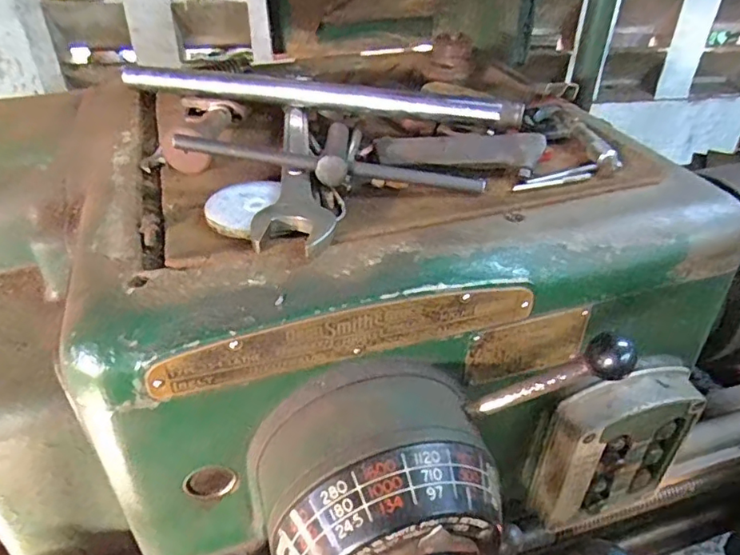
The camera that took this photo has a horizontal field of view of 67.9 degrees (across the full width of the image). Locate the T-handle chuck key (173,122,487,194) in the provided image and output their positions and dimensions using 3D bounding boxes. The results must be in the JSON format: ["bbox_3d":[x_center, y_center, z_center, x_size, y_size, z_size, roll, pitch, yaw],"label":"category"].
[{"bbox_3d":[-0.029,-0.091,0.439,0.241,0.048,0.030,0,38,-1],"label":"T-handle chuck key"}]

